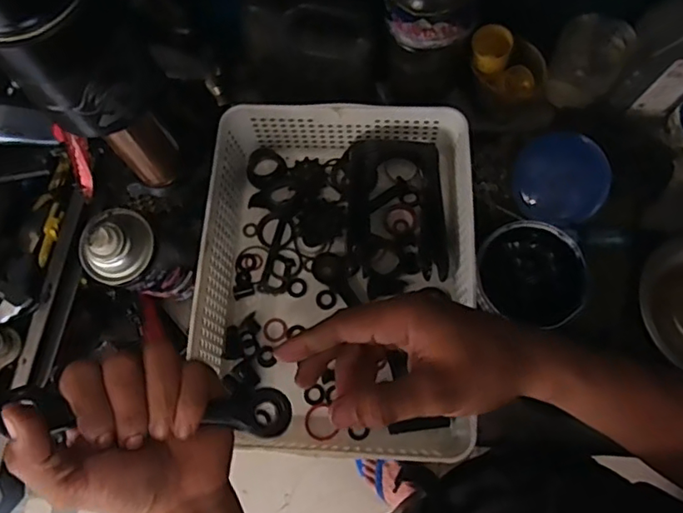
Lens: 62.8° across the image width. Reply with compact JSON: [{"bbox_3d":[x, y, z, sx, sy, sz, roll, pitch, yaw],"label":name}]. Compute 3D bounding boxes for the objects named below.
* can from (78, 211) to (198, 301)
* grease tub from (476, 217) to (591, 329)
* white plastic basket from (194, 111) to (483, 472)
[{"bbox_3d":[-0.177,0.004,0.505,0.070,0.158,0.059,7,75,4],"label":"can"},{"bbox_3d":[0.177,0.024,0.545,0.103,0.078,0.093,5,75,3],"label":"grease tub"},{"bbox_3d":[-0.004,0.020,0.542,0.245,0.082,0.326,3,75,3],"label":"white plastic basket"}]

